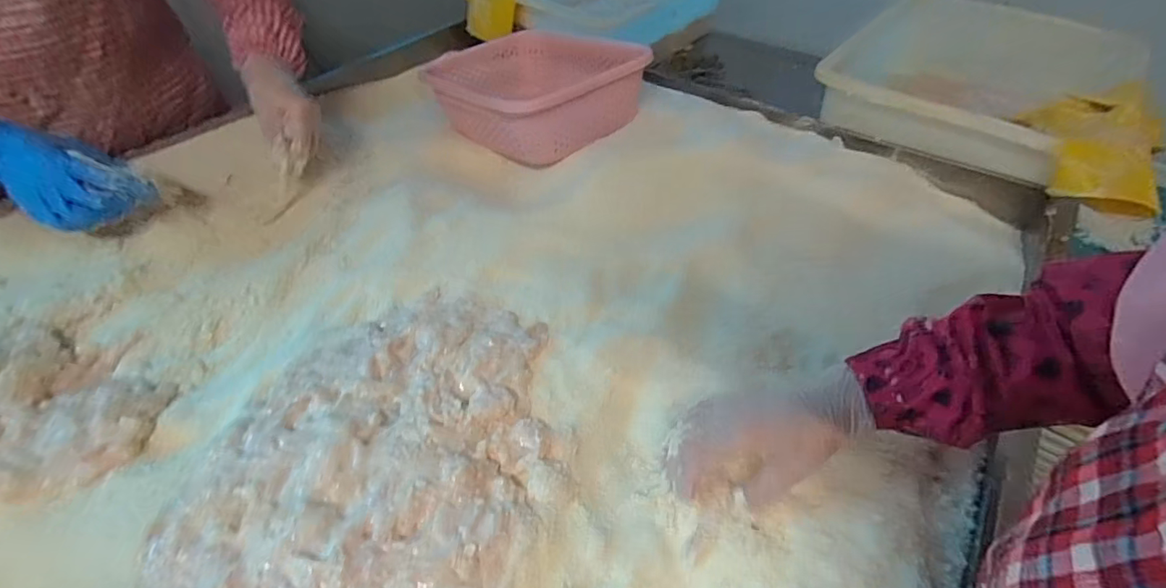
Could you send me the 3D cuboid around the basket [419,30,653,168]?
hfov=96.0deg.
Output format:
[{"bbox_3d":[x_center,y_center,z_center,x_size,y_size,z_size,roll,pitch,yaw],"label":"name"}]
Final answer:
[{"bbox_3d":[-0.076,-0.328,0.822,0.302,0.148,0.347,-13,49,-20],"label":"basket"}]

